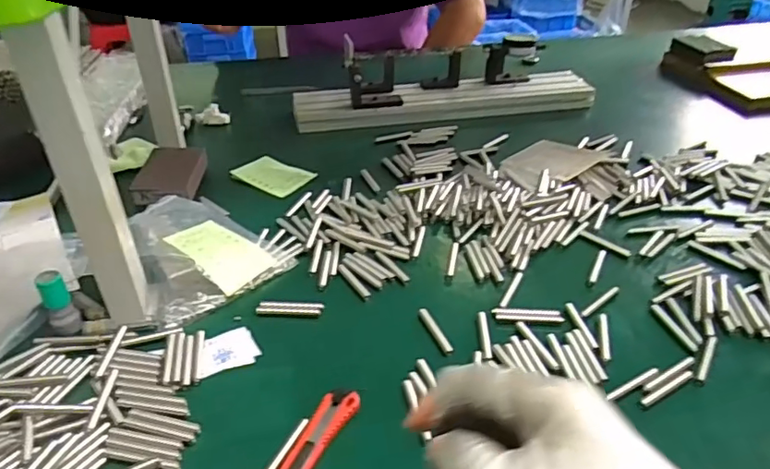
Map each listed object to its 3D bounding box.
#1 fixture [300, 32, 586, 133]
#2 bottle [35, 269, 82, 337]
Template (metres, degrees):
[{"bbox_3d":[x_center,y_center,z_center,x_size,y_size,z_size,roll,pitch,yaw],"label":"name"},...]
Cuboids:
[{"bbox_3d":[0.097,-0.248,0.907,0.476,0.094,0.114,-9,34,-11],"label":"fixture"},{"bbox_3d":[-0.286,0.057,0.495,0.024,0.047,0.027,-22,39,-29],"label":"bottle"}]

